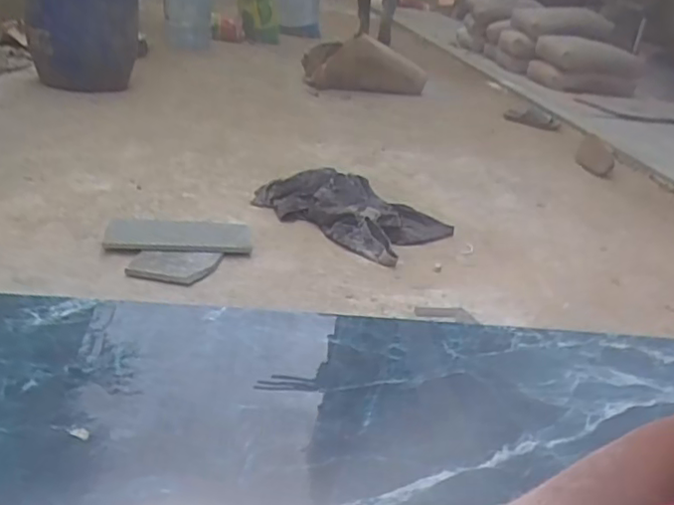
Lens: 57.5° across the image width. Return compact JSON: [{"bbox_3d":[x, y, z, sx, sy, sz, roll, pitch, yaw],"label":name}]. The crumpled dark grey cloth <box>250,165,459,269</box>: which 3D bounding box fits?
[{"bbox_3d":[0.045,-0.132,1.570,0.440,0.101,0.321,24,30,30],"label":"crumpled dark grey cloth"}]

